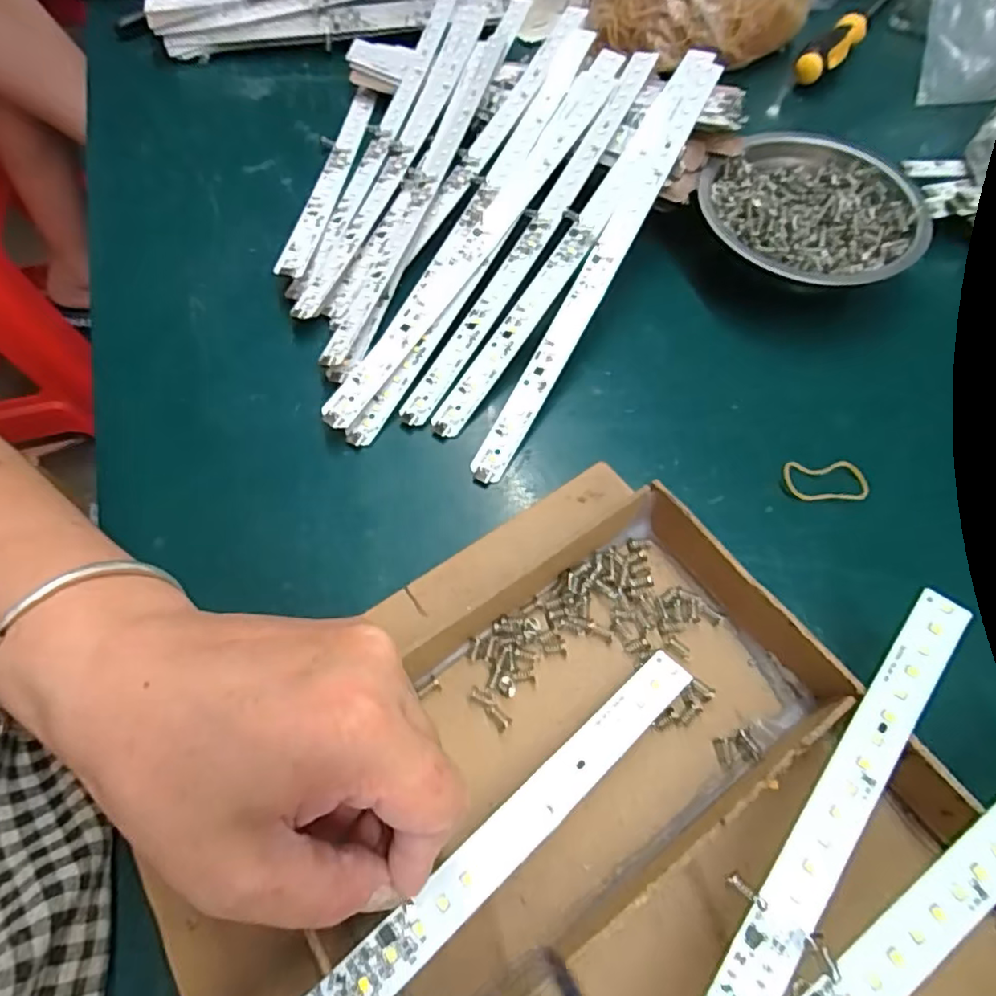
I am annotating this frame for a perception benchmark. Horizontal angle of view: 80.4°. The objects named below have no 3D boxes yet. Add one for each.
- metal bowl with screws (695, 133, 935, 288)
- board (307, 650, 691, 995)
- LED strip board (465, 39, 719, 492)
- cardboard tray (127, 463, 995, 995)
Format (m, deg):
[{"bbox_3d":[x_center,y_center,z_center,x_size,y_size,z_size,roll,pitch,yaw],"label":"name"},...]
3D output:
[{"bbox_3d":[0.186,-0.163,0.359,0.123,0.047,0.121,-1,62,2],"label":"metal bowl with screws"},{"bbox_3d":[-0.033,0.137,0.181,0.278,0.009,0.017,-32,65,-28],"label":"board"},{"bbox_3d":[0.059,-0.136,0.332,0.021,0.011,0.290,26,80,15],"label":"LED strip board"},{"bbox_3d":[0.022,0.132,0.205,0.264,0.036,0.258,-34,66,-14],"label":"cardboard tray"}]

